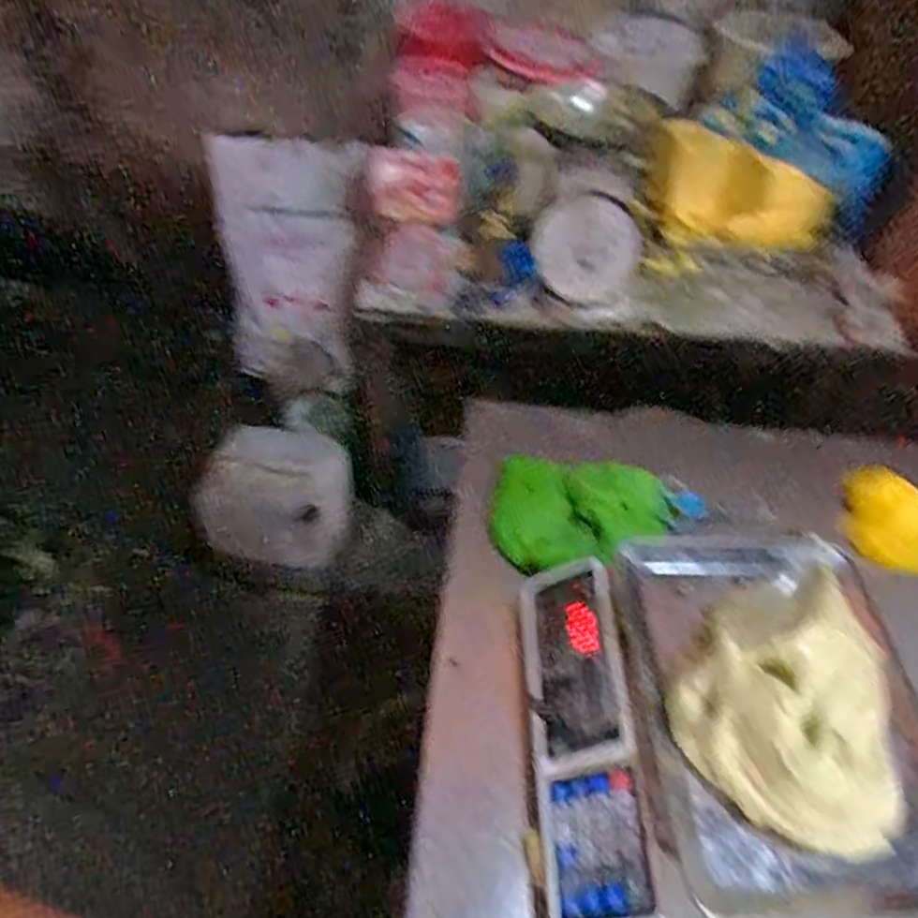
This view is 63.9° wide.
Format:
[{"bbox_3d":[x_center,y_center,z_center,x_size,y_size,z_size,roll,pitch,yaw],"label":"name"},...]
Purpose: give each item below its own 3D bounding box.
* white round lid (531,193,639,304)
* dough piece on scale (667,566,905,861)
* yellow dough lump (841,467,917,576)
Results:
[{"bbox_3d":[0.225,-0.372,1.301,0.179,0.180,0.023,-13,22,-5],"label":"white round lid"},{"bbox_3d":[0.272,0.197,0.597,0.176,0.092,0.196,26,51,19],"label":"dough piece on scale"},{"bbox_3d":[0.537,0.081,0.917,0.128,0.070,0.089,28,51,19],"label":"yellow dough lump"}]

